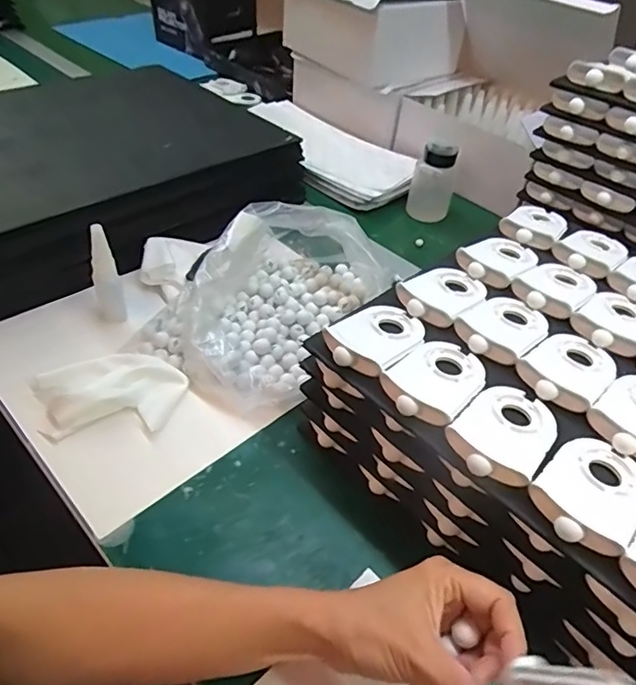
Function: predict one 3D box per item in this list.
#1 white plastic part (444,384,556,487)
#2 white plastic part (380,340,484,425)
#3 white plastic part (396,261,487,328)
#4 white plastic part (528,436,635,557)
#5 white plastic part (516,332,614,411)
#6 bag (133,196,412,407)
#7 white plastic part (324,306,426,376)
[{"bbox_3d":[0.128,0.057,0.364,0.058,0.012,0.089,31,48,24],"label":"white plastic part"},{"bbox_3d":[0.089,0.024,0.393,0.057,0.011,0.087,35,50,27],"label":"white plastic part"},{"bbox_3d":[0.113,-0.047,0.470,0.090,0.011,0.057,-32,55,-34],"label":"white plastic part"},{"bbox_3d":[0.174,0.090,0.335,0.057,0.012,0.088,34,50,27],"label":"white plastic part"},{"bbox_3d":[0.197,0.016,0.415,0.093,0.012,0.057,-32,55,-33],"label":"white plastic part"},{"bbox_3d":[-0.041,-0.058,0.564,0.181,0.091,0.262,28,47,22],"label":"bag"},{"bbox_3d":[0.048,-0.008,0.421,0.059,0.015,0.088,33,49,26],"label":"white plastic part"}]

